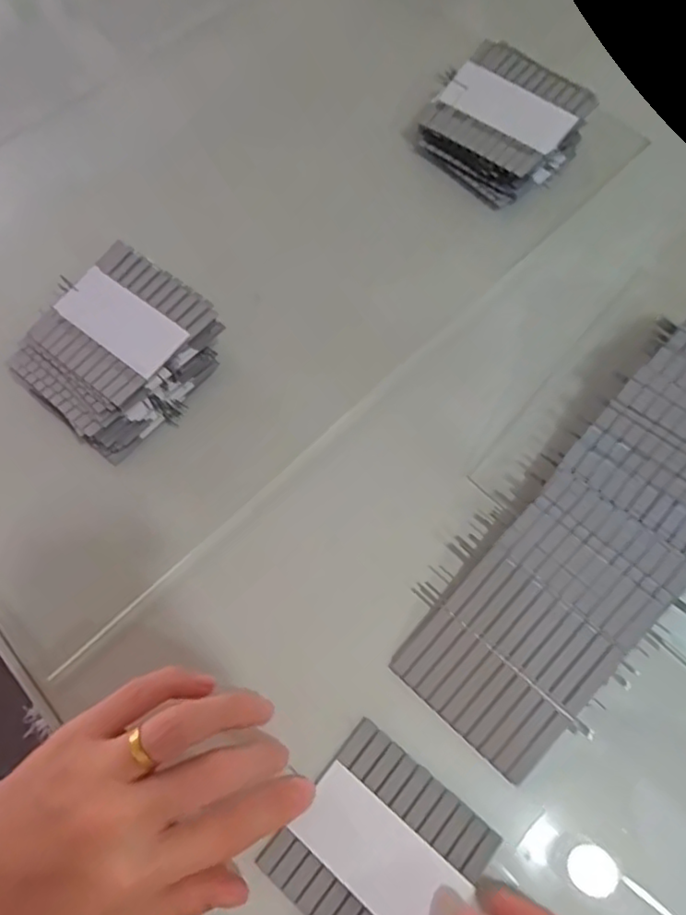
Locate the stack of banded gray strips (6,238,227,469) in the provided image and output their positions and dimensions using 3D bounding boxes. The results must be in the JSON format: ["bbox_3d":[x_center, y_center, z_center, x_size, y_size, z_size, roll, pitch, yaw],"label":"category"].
[{"bbox_3d":[-0.133,-0.062,0.369,0.095,0.037,0.102,33,70,15],"label":"stack of banded gray strips"}]

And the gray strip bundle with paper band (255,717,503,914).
[{"bbox_3d":[0.017,0.174,0.274,0.077,0.009,0.077,37,72,16],"label":"gray strip bundle with paper band"}]

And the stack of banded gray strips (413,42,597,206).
[{"bbox_3d":[0.110,-0.236,0.438,0.091,0.039,0.102,-41,71,-15],"label":"stack of banded gray strips"}]

